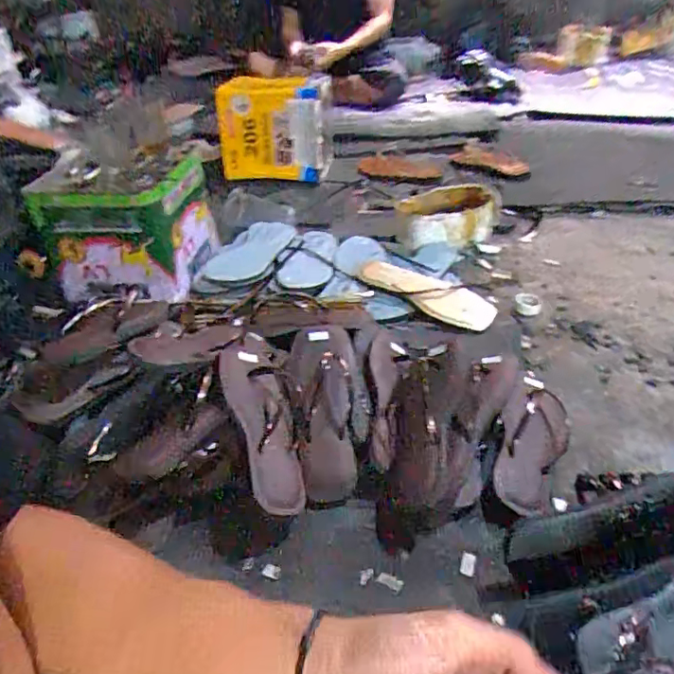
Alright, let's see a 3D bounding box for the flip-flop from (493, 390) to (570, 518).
[{"bbox_3d":[0.231,0.132,0.665,0.077,0.021,0.173,28,53,6],"label":"flip-flop"}]

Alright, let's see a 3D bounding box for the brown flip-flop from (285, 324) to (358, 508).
[{"bbox_3d":[-0.017,0.088,0.695,0.079,0.055,0.244,-5,59,4],"label":"brown flip-flop"}]

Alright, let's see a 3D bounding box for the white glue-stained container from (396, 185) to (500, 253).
[{"bbox_3d":[0.234,-0.241,1.135,0.207,0.096,0.134,-6,35,4],"label":"white glue-stained container"}]

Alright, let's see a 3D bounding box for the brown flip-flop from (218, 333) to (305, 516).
[{"bbox_3d":[-0.091,0.091,0.670,0.076,0.044,0.246,-13,63,-9],"label":"brown flip-flop"}]

